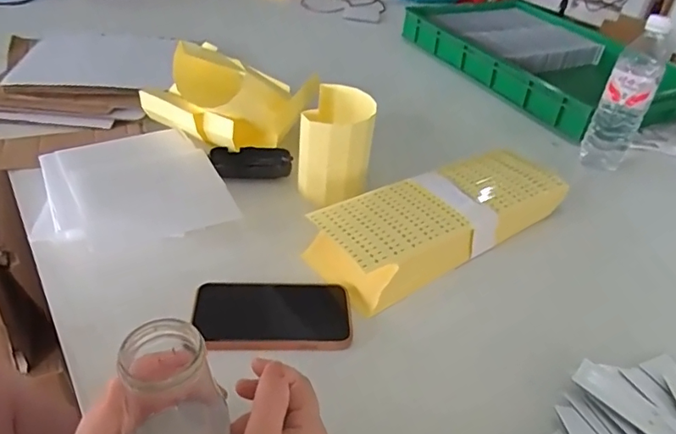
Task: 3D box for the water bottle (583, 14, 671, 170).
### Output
[{"bbox_3d":[0.416,-0.172,0.736,0.061,0.213,0.060,26,42,22],"label":"water bottle"}]

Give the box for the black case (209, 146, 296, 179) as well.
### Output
[{"bbox_3d":[-0.119,-0.074,0.705,0.109,0.031,0.042,3,37,-3],"label":"black case"}]

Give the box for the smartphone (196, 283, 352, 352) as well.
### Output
[{"bbox_3d":[-0.063,0.096,0.497,0.151,0.011,0.080,1,38,-6],"label":"smartphone"}]

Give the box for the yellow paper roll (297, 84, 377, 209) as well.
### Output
[{"bbox_3d":[-0.001,-0.100,0.664,0.088,0.108,0.112,7,37,2],"label":"yellow paper roll"}]

